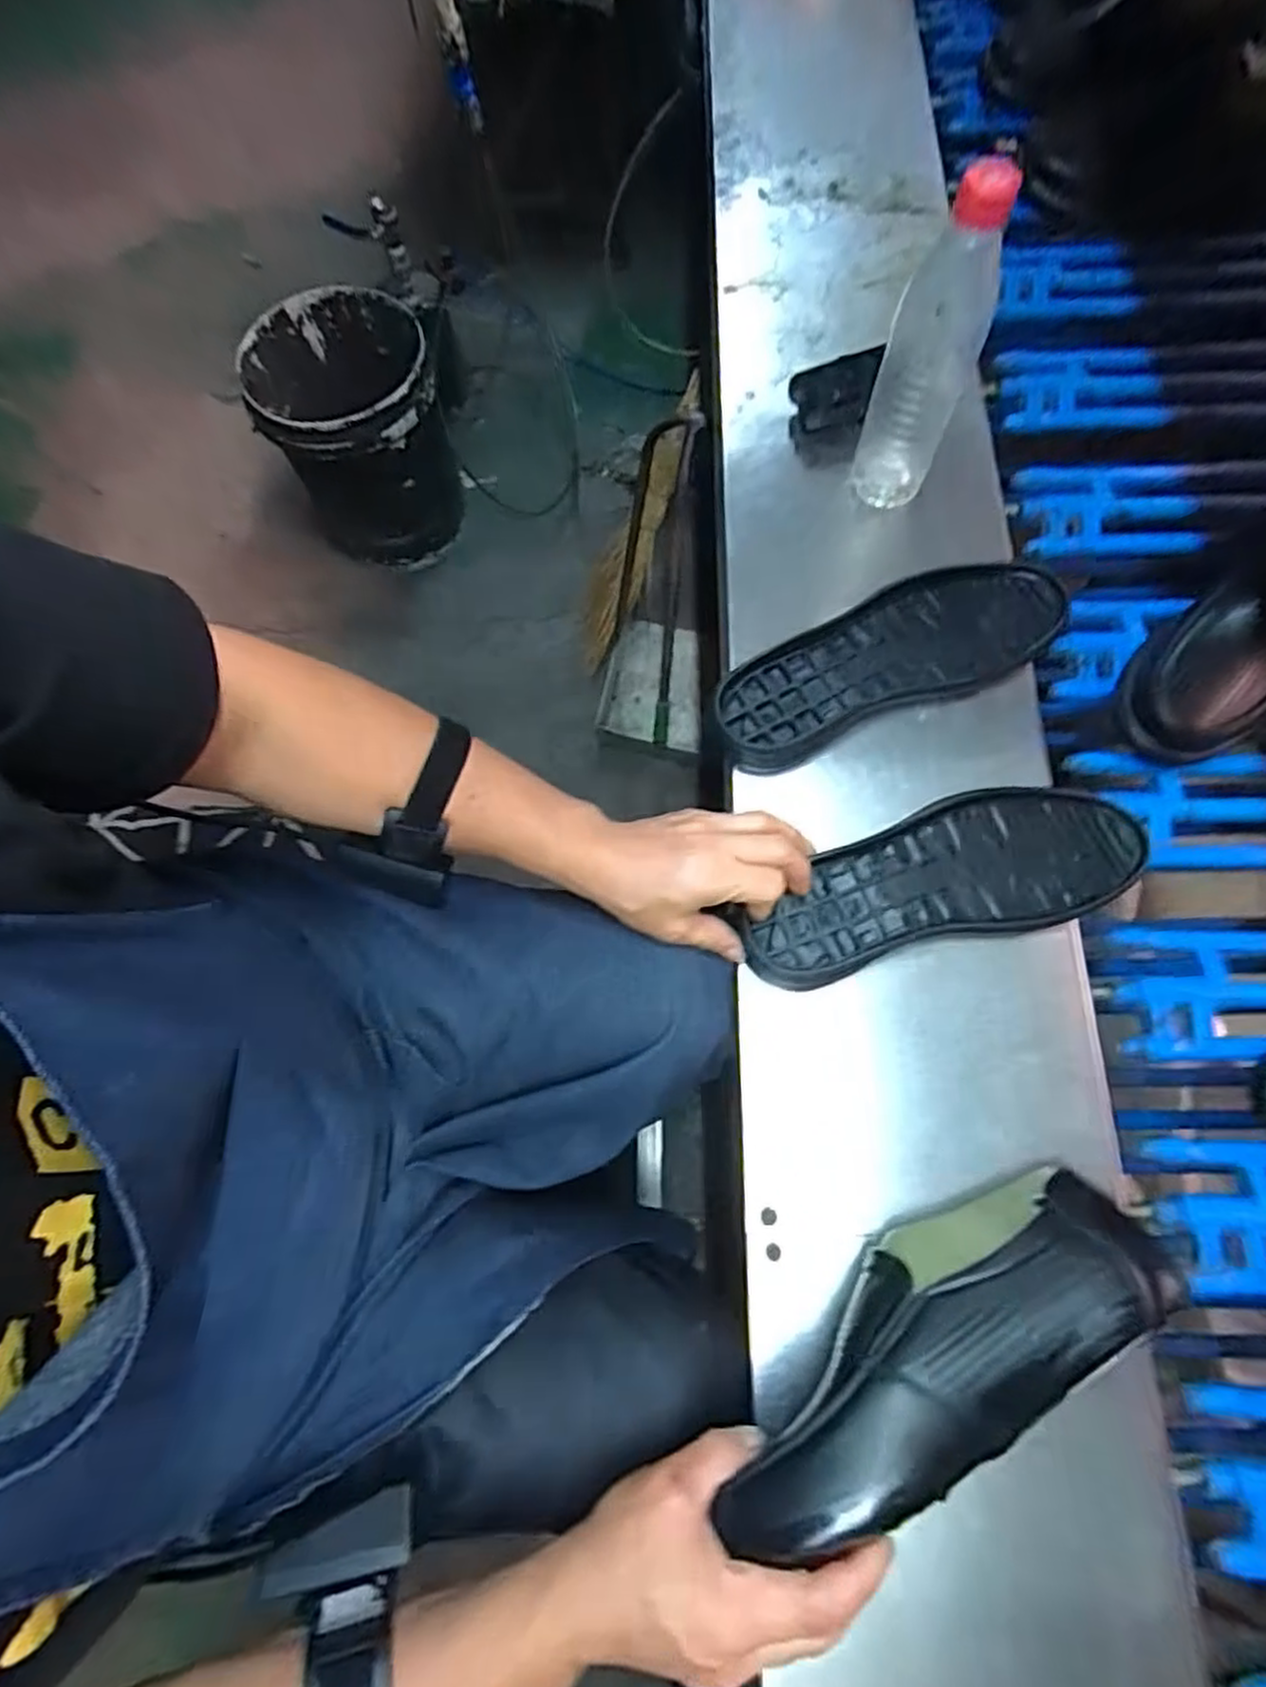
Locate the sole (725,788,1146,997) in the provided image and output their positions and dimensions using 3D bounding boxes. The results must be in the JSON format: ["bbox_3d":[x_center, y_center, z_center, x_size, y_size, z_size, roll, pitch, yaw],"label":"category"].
[{"bbox_3d":[0.209,0.026,0.504,0.281,0.028,0.097,-19,73,-3],"label":"sole"}]

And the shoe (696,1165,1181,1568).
[{"bbox_3d":[0.160,0.263,0.382,0.253,0.072,0.078,-31,74,-14],"label":"shoe"}]

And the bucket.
[{"bbox_3d":[-0.488,-0.728,1.333,0.278,0.365,0.300,-1,71,3],"label":"bucket"}]

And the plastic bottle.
[{"bbox_3d":[0.209,-0.341,0.518,0.060,0.226,0.049,18,73,6],"label":"plastic bottle"}]

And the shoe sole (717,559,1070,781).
[{"bbox_3d":[0.195,-0.142,0.567,0.282,0.030,0.097,-21,73,-6],"label":"shoe sole"}]

